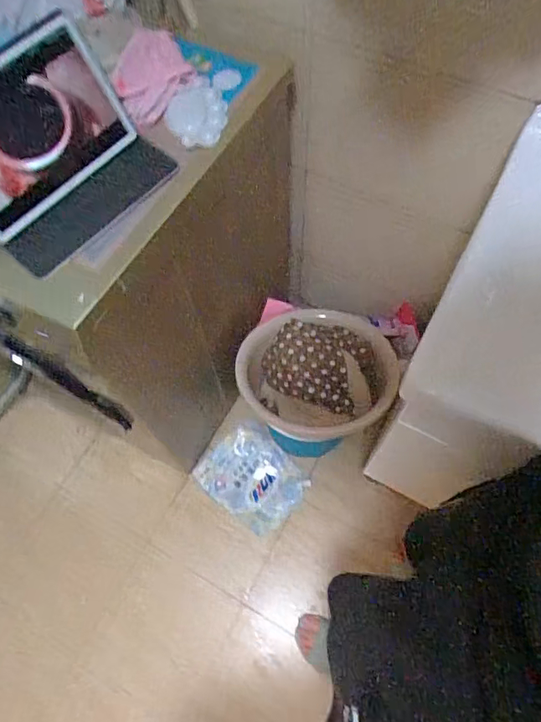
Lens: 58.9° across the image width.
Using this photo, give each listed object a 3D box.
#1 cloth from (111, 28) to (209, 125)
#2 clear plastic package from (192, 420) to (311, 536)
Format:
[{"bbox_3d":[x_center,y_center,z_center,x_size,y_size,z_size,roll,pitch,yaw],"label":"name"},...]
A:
[{"bbox_3d":[-0.190,-0.460,0.772,0.140,0.059,0.145,-29,66,-10],"label":"cloth"},{"bbox_3d":[-0.049,0.315,1.313,0.274,0.038,0.227,41,73,18],"label":"clear plastic package"}]

